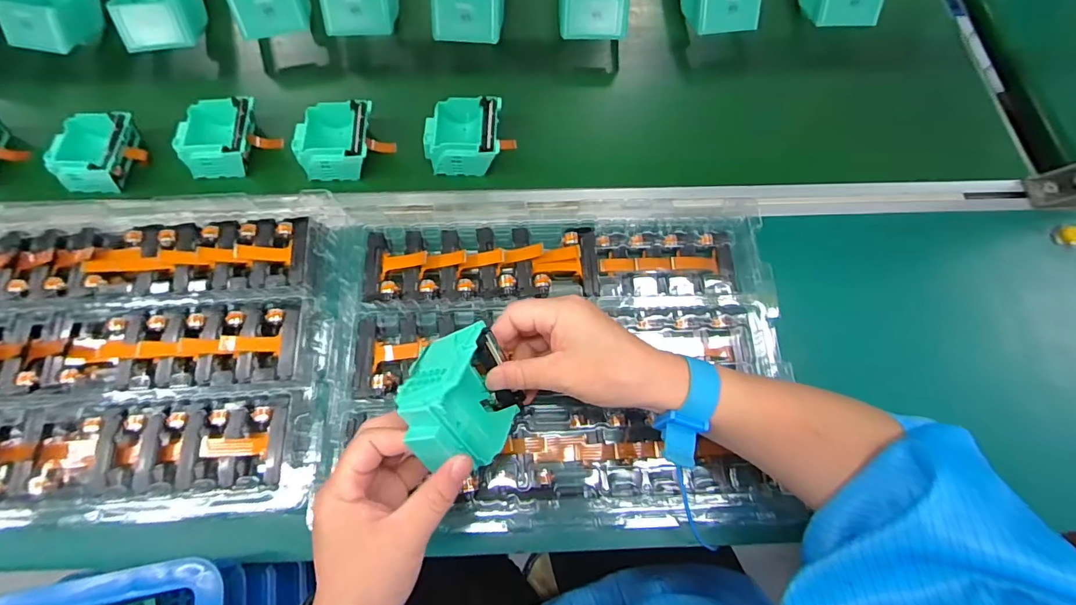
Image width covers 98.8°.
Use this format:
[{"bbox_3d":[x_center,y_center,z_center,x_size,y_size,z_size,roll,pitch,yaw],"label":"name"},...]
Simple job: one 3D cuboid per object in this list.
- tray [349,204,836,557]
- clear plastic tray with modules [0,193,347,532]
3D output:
[{"bbox_3d":[0.026,0.045,0.399,0.358,0.043,0.301,-1,70,-1],"label":"tray"},{"bbox_3d":[-0.374,0.038,0.388,0.387,0.027,0.272,-3,70,-1],"label":"clear plastic tray with modules"}]

